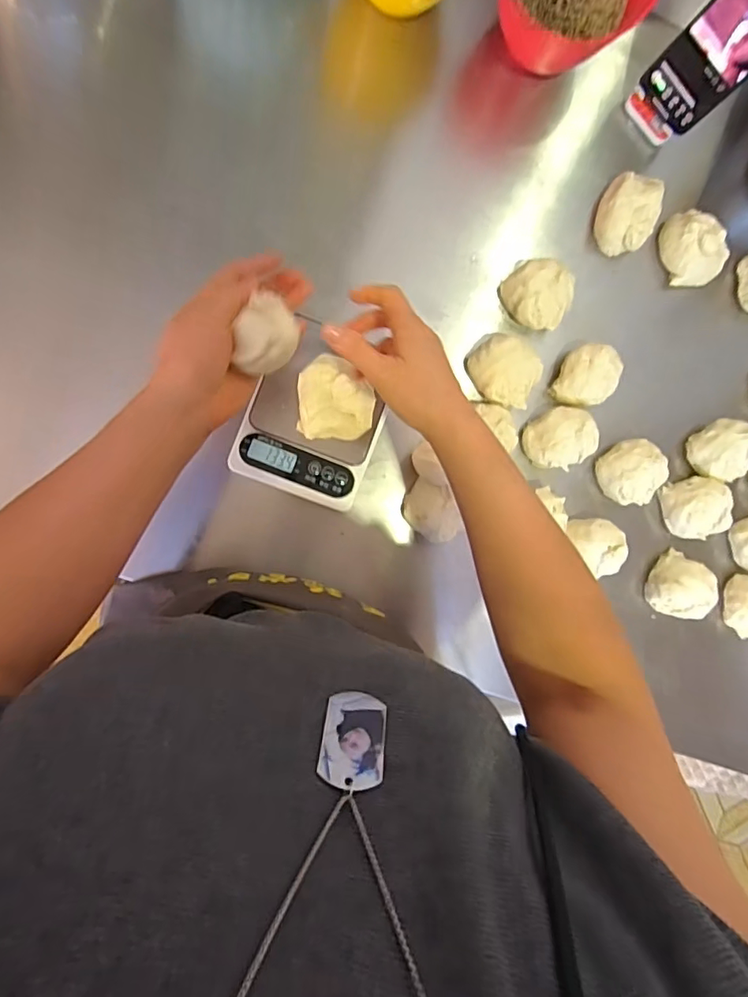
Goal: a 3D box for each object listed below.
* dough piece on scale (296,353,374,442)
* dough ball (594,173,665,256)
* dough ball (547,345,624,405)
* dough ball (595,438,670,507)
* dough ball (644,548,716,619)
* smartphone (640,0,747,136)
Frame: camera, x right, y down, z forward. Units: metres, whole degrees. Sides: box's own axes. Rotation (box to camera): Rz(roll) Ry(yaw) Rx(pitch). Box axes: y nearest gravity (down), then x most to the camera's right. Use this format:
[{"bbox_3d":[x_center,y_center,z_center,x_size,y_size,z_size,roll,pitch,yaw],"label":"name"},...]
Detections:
[{"bbox_3d":[-0.037,-0.094,0.505,0.069,0.053,0.073,2,90,-9],"label":"dough piece on scale"},{"bbox_3d":[0.273,-0.307,0.578,0.062,0.051,0.078,8,89,-9],"label":"dough ball"},{"bbox_3d":[0.227,-0.131,0.573,0.068,0.055,0.058,-22,94,-8],"label":"dough ball"},{"bbox_3d":[0.281,-0.028,0.576,0.063,0.045,0.069,0,91,-9],"label":"dough ball"},{"bbox_3d":[0.340,0.099,0.580,0.056,0.038,0.066,32,86,-8],"label":"dough ball"},{"bbox_3d":[0.339,-0.436,0.497,0.016,0.155,0.075,-45,98,-19],"label":"smartphone"}]

